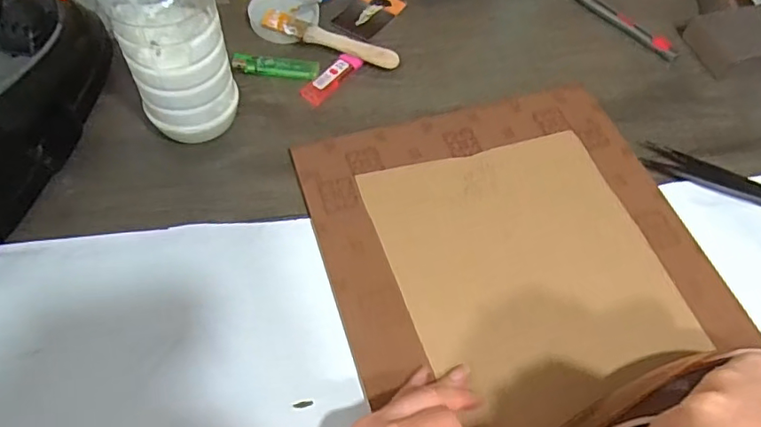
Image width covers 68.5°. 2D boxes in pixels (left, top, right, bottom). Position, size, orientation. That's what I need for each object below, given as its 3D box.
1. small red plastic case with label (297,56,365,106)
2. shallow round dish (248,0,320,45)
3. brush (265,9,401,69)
[{"bbox_3d":[-0.047,-0.131,0.537,0.023,0.006,0.072,32,61,15],"label":"small red plastic case with label"},{"bbox_3d":[-0.101,-0.206,0.576,0.069,0.012,0.077,25,59,12],"label":"shallow round dish"},{"bbox_3d":[-0.050,-0.172,0.553,0.140,0.016,0.023,18,58,7],"label":"brush"}]

